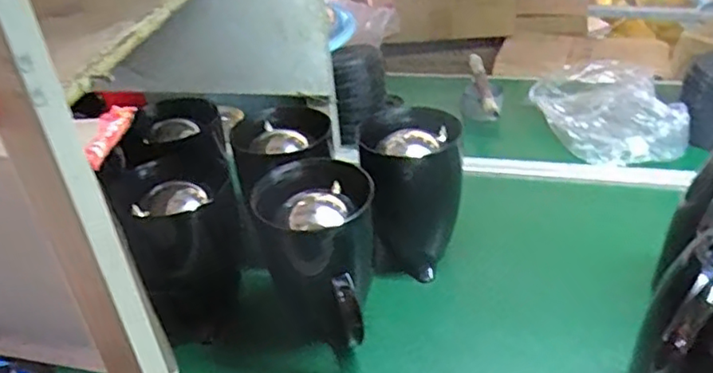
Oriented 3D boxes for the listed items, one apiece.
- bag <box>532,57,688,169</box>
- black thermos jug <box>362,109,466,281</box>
[{"bbox_3d":[0.433,-0.136,1.064,0.197,0.074,0.275,-9,33,-6],"label":"bag"},{"bbox_3d":[0.072,0.012,0.796,0.122,0.181,0.138,-4,33,2],"label":"black thermos jug"}]

